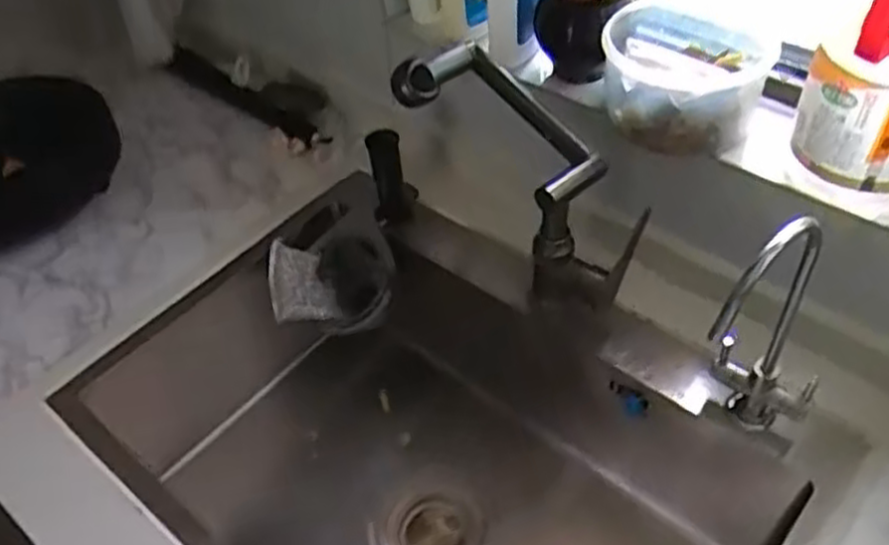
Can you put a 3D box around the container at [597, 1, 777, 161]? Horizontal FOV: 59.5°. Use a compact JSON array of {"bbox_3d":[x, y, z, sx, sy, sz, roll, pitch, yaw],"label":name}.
[{"bbox_3d":[0.210,-0.176,0.701,0.129,0.078,0.138,-8,47,-2],"label":"container"}]

